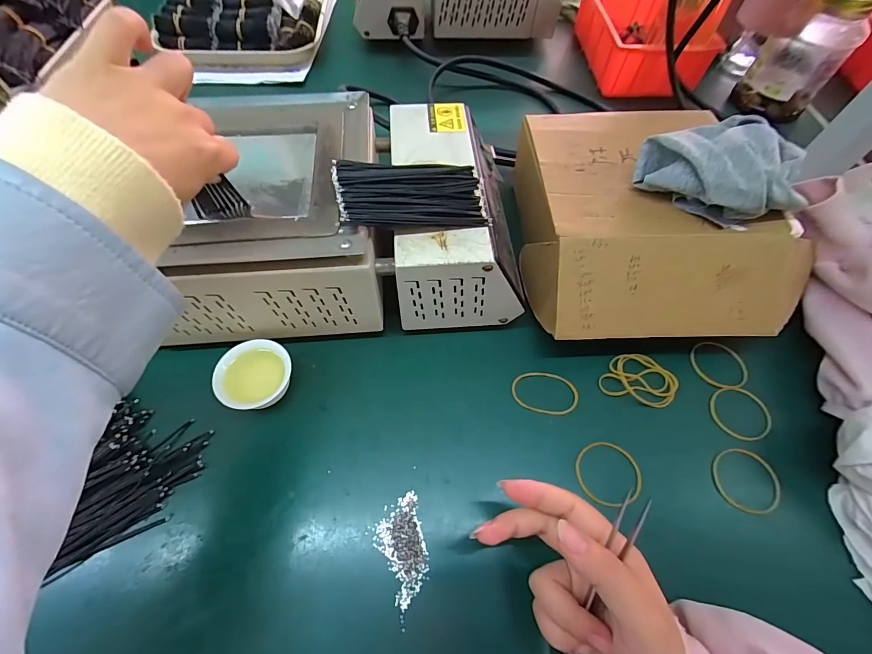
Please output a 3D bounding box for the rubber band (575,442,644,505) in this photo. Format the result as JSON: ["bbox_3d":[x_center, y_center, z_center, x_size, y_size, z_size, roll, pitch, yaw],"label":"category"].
[{"bbox_3d":[0.125,0.106,0.279,0.045,0.007,0.043,13,62,10],"label":"rubber band"}]

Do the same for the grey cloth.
[{"bbox_3d":[0.217,-0.121,0.292,0.105,0.046,0.089,38,66,18],"label":"grey cloth"}]

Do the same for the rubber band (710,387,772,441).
[{"bbox_3d":[0.239,0.067,0.304,0.040,0.008,0.043,-3,62,6],"label":"rubber band"}]

